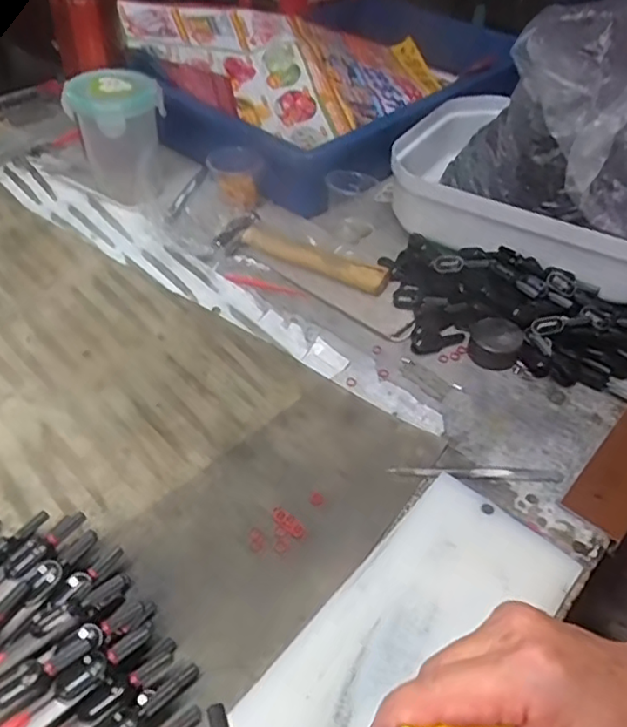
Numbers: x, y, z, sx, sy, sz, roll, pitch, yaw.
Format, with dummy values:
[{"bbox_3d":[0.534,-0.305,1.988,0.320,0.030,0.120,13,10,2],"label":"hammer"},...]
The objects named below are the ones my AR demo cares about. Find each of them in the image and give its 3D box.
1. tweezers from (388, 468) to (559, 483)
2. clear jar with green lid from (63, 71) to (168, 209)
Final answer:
[{"bbox_3d":[0.103,0.069,0.397,0.107,0.005,0.010,1,44,-2],"label":"tweezers"},{"bbox_3d":[-0.184,-0.216,0.605,0.068,0.107,0.071,1,44,-1],"label":"clear jar with green lid"}]

